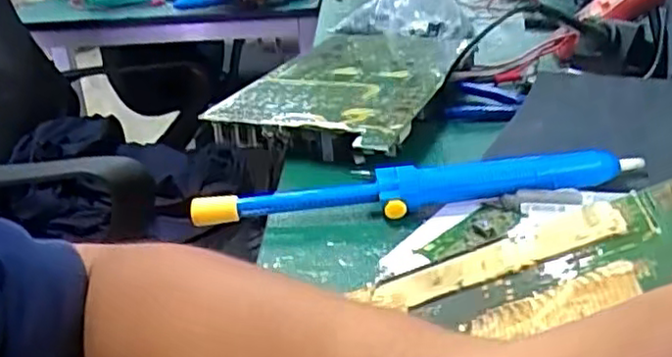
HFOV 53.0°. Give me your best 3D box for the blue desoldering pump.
[{"bbox_3d":[0.055,0.008,0.491,0.315,0.034,0.030,-3,24,2],"label":"blue desoldering pump"}]

